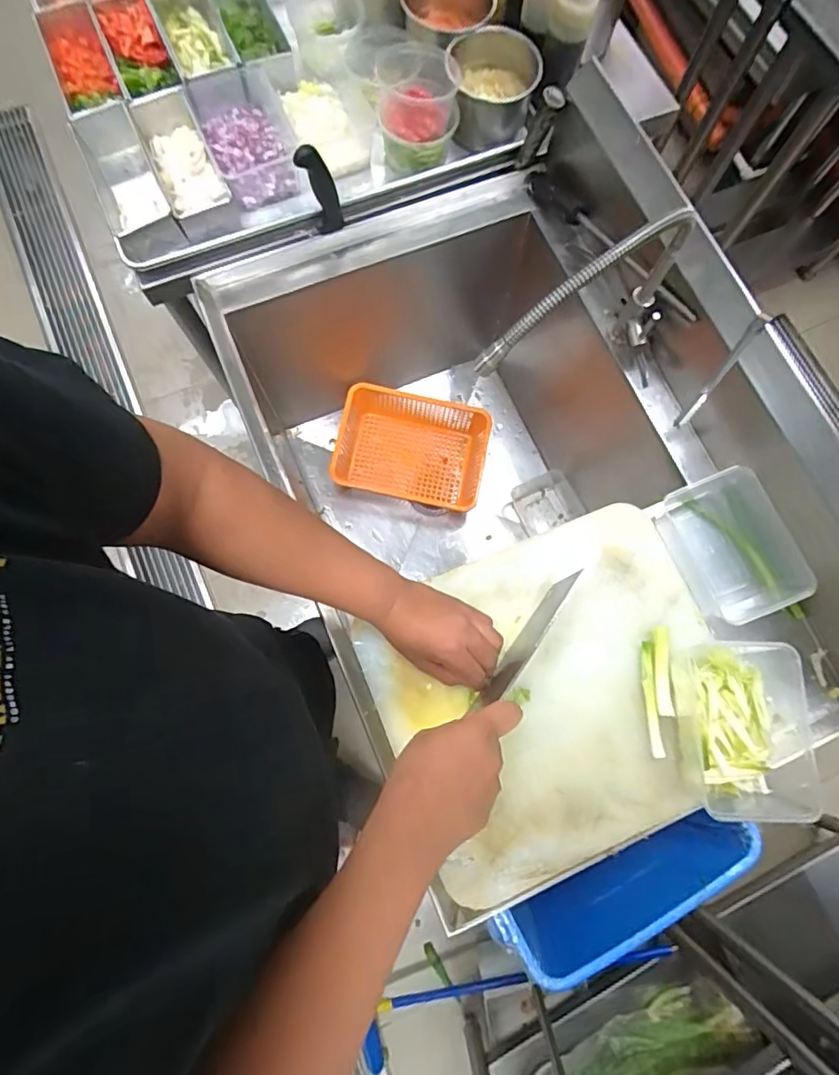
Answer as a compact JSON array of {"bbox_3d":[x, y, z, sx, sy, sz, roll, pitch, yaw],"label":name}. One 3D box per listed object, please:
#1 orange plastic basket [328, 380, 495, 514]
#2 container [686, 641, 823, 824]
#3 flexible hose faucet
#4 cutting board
[{"bbox_3d":[-0.022,-0.181,1.111,0.318,0.102,0.222,11,77,1],"label":"orange plastic basket"},{"bbox_3d":[0.355,0.202,0.559,0.130,0.055,0.179,-4,77,-3],"label":"container"},{"bbox_3d":[0.231,-0.257,0.587,0.372,0.205,0.096,-25,76,-48],"label":"flexible hose faucet"},{"bbox_3d":[0.156,0.173,0.584,0.384,0.024,0.336,-21,79,-6],"label":"cutting board"}]

